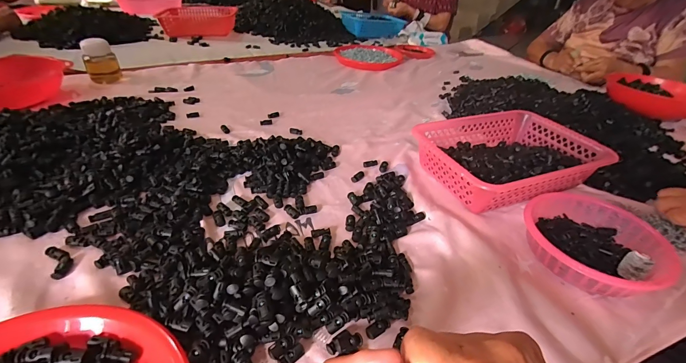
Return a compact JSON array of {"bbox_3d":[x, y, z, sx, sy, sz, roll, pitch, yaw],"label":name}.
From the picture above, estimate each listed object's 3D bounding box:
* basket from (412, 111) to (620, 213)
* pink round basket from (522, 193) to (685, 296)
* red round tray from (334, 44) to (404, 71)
[{"bbox_3d":[0.296,-0.047,0.598,0.291,0.069,0.200,-10,38,-18],"label":"basket"},{"bbox_3d":[0.341,0.084,0.448,0.168,0.048,0.174,30,43,31],"label":"pink round basket"},{"bbox_3d":[0.095,-0.467,1.185,0.237,0.022,0.281,19,40,15],"label":"red round tray"}]

